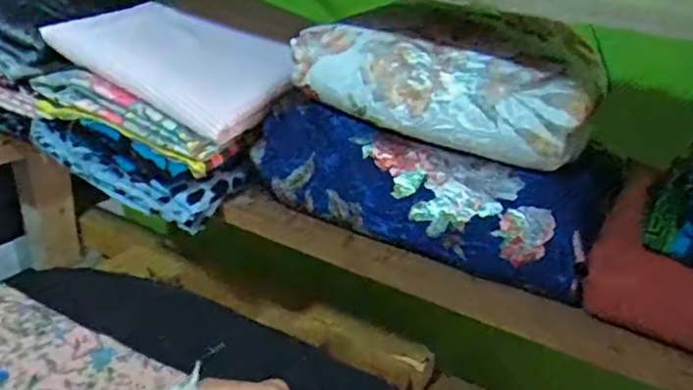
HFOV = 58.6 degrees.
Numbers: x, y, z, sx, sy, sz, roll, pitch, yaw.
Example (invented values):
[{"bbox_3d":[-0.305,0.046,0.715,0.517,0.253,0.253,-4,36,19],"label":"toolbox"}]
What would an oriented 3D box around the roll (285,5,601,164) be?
[{"bbox_3d":[0.074,-0.092,0.495,0.232,0.082,0.104,16,28,21],"label":"roll"}]

